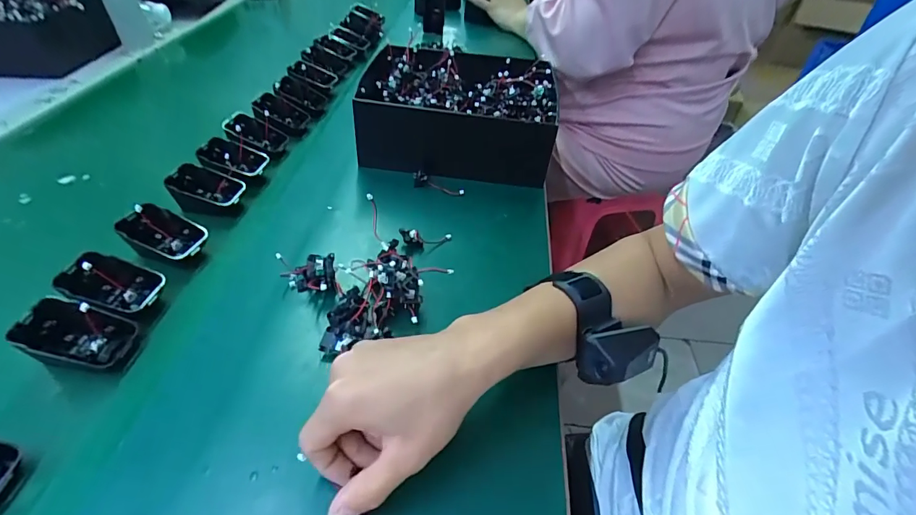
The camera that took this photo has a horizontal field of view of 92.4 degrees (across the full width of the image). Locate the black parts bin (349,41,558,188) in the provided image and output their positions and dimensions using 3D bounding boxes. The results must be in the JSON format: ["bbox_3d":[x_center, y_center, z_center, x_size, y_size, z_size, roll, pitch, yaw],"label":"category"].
[{"bbox_3d":[0.001,-0.200,0.579,0.246,0.086,0.216,4,44,2],"label":"black parts bin"}]

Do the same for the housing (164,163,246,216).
[{"bbox_3d":[-0.271,-0.071,0.475,0.063,0.045,0.051,11,45,10],"label":"housing"}]

